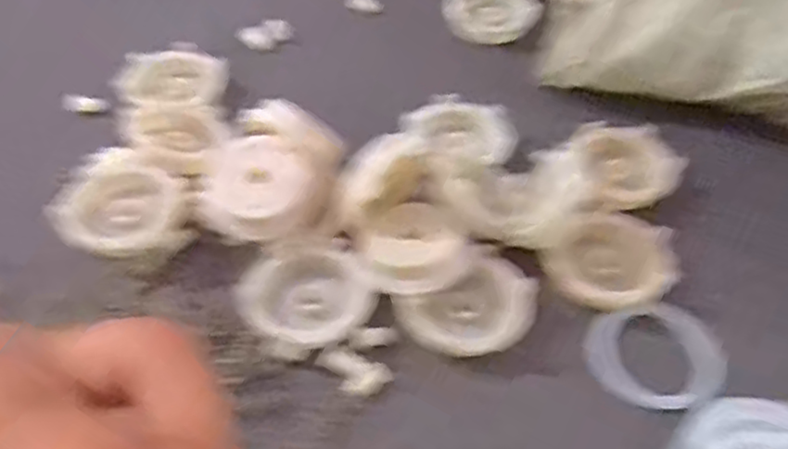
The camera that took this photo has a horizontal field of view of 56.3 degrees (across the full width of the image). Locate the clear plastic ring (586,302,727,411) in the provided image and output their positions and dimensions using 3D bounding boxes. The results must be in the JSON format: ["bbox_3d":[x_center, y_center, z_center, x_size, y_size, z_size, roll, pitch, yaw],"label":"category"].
[{"bbox_3d":[0.123,0.063,0.348,0.058,0.004,0.050,-14,65,3],"label":"clear plastic ring"}]

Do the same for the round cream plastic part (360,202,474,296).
[{"bbox_3d":[0.010,0.013,0.367,0.050,0.014,0.049,2,49,-2],"label":"round cream plastic part"}]

